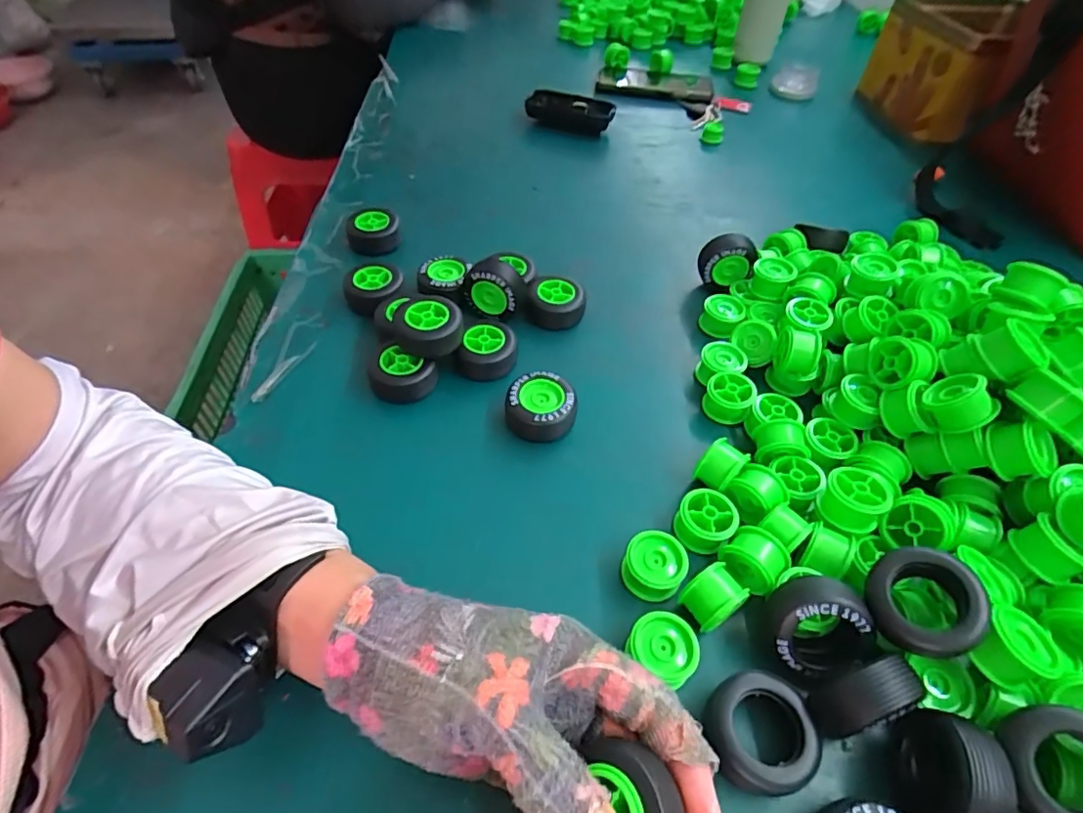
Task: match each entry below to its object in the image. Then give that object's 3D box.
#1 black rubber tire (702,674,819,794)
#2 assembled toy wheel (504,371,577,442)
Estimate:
[{"bbox_3d":[0.102,0.152,0.259,0.049,0.019,0.046,1,49,-1],"label":"black rubber tire"},{"bbox_3d":[0.001,-0.001,0.381,0.047,0.019,0.047,1,49,-1],"label":"assembled toy wheel"}]

